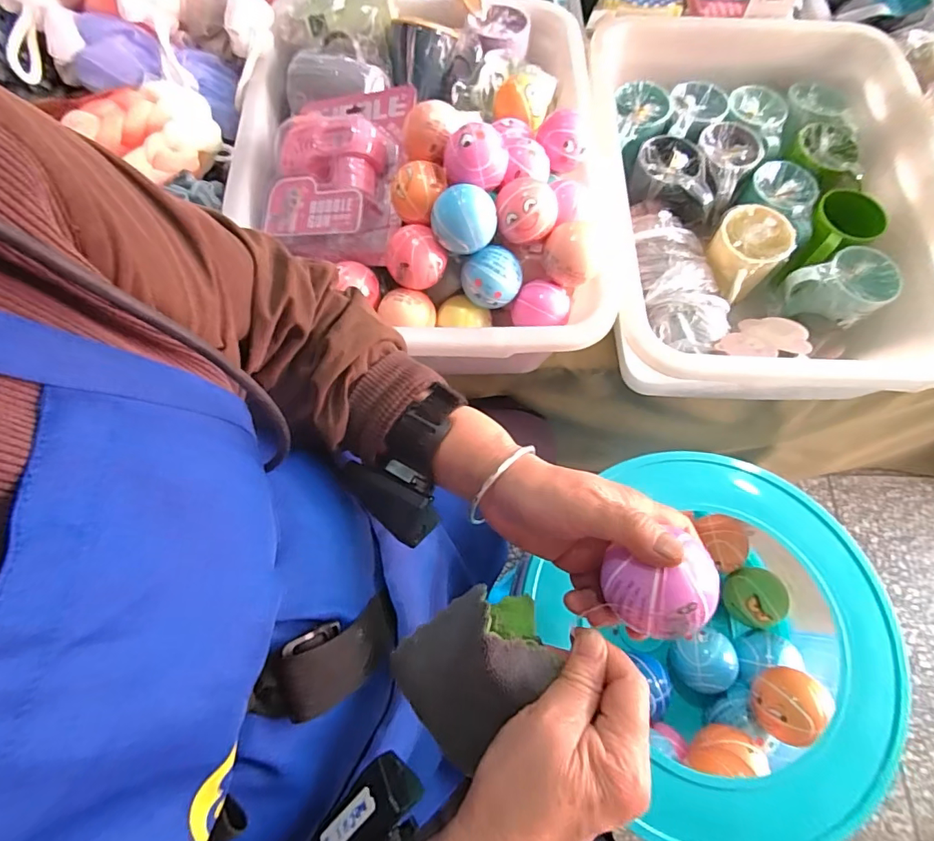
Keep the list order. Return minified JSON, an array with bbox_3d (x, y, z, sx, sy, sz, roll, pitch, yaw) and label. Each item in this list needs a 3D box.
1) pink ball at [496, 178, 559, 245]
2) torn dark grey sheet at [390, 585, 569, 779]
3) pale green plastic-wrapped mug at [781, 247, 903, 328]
[{"bbox_3d":[0.057,-0.200,0.477,0.058,0.047,0.054,0,69,-1],"label":"pink ball"},{"bbox_3d":[0.005,0.139,0.279,0.088,0.054,0.070,-37,74,-13],"label":"torn dark grey sheet"},{"bbox_3d":[0.467,-0.160,0.617,0.109,0.072,0.084,-22,71,-9],"label":"pale green plastic-wrapped mug"}]

